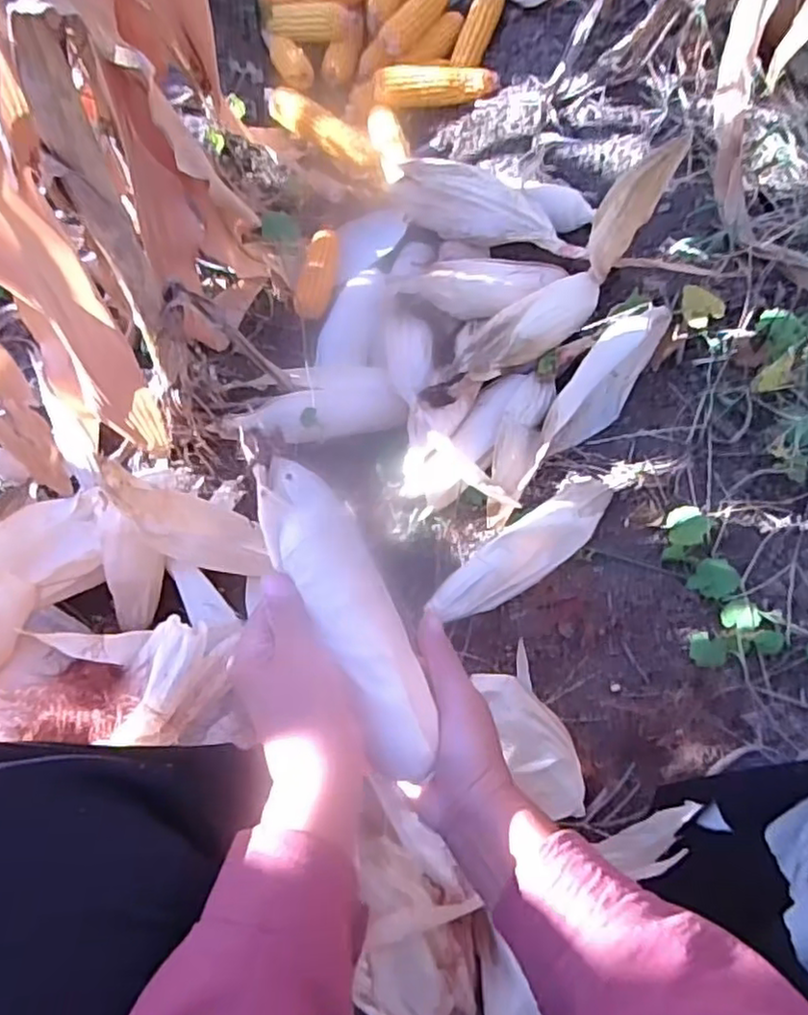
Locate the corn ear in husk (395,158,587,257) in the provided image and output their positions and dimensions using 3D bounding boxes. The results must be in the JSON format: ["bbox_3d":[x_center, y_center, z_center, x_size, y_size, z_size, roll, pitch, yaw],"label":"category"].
[{"bbox_3d":[0.105,-0.387,0.876,0.287,0.081,0.074,30,69,12],"label":"corn ear in husk"}]

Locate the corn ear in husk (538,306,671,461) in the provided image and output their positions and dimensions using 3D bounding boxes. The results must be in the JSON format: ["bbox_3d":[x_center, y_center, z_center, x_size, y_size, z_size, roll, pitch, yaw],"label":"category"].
[{"bbox_3d":[0.232,-0.147,0.776,0.067,0.060,0.220,39,91,15],"label":"corn ear in husk"}]

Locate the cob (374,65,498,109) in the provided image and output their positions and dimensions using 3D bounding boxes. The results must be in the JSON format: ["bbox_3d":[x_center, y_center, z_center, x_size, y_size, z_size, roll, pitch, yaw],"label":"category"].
[{"bbox_3d":[0.048,-0.637,1.008,0.184,0.048,0.058,-10,67,-5],"label":"cob"}]

